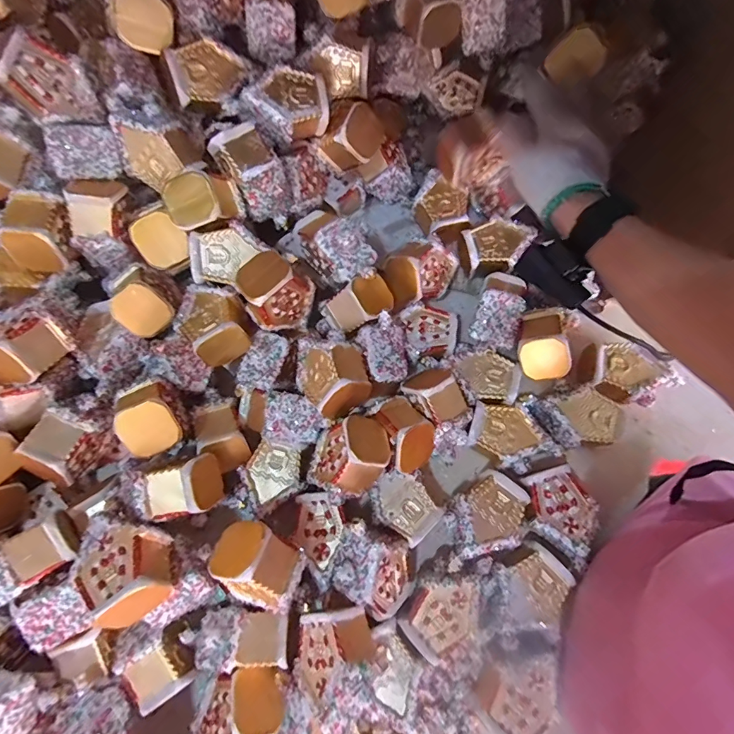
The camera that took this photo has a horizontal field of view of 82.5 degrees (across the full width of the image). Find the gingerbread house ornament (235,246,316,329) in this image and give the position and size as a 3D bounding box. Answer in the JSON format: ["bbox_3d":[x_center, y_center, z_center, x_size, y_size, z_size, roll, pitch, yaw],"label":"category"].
[{"bbox_3d":[-0.093,-0.075,0.425,0.069,0.069,0.049,-40,76,-10],"label":"gingerbread house ornament"}]

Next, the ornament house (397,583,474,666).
[{"bbox_3d":[0.072,0.238,0.407,0.071,0.045,0.049,-42,76,-10],"label":"ornament house"}]

